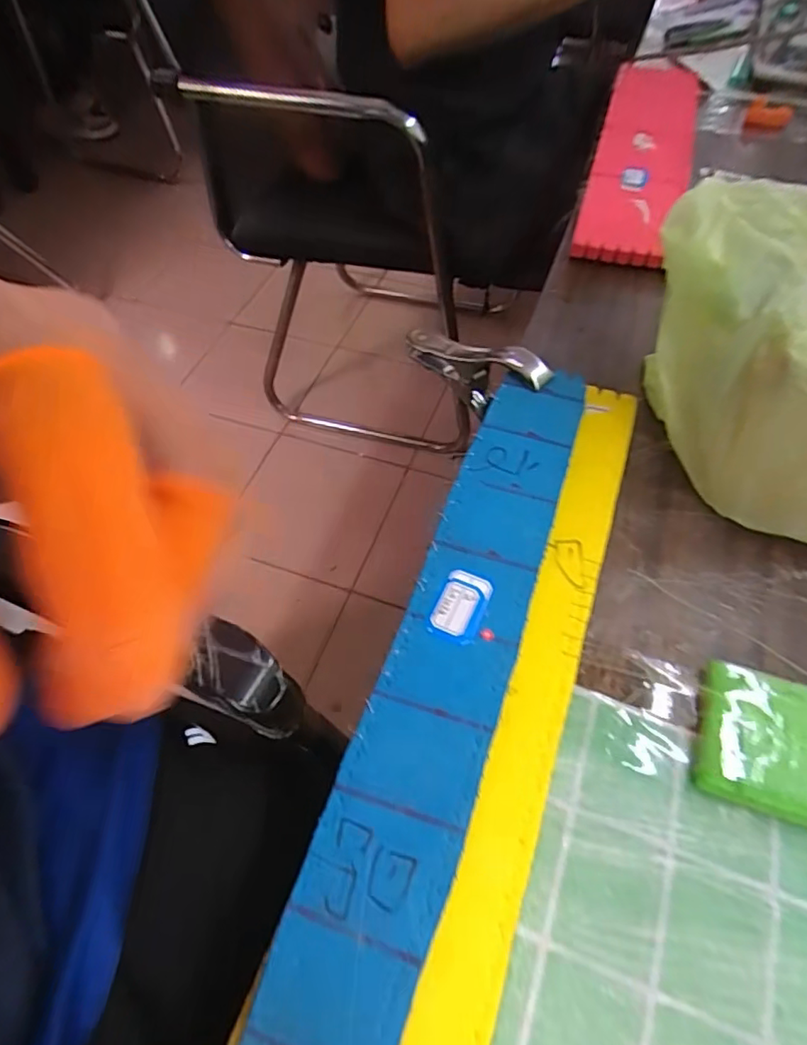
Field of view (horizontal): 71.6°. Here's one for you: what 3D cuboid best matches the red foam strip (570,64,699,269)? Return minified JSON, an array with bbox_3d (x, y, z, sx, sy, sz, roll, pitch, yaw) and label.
[{"bbox_3d":[0.223,-0.345,0.519,0.083,0.024,0.363,15,58,12],"label":"red foam strip"}]

